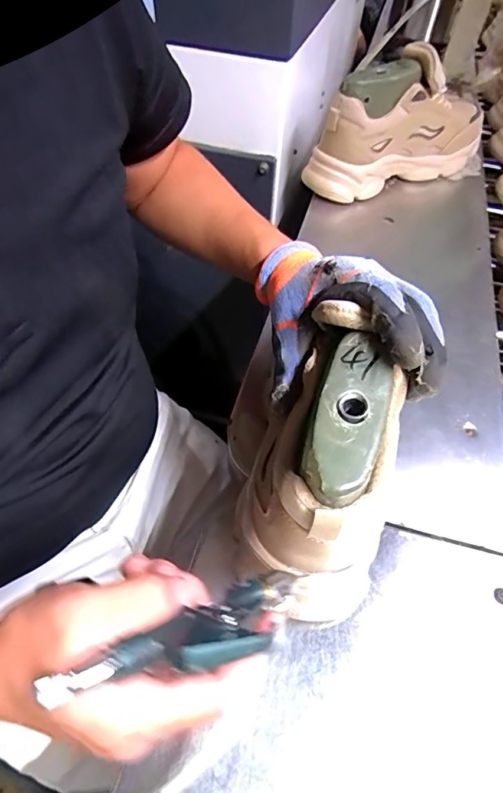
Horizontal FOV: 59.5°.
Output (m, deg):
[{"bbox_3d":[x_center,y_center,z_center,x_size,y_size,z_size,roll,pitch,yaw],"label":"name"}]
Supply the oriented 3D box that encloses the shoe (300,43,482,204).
[{"bbox_3d":[0.217,-0.381,0.615,0.282,0.143,0.089,-28,58,-21],"label":"shoe"}]

